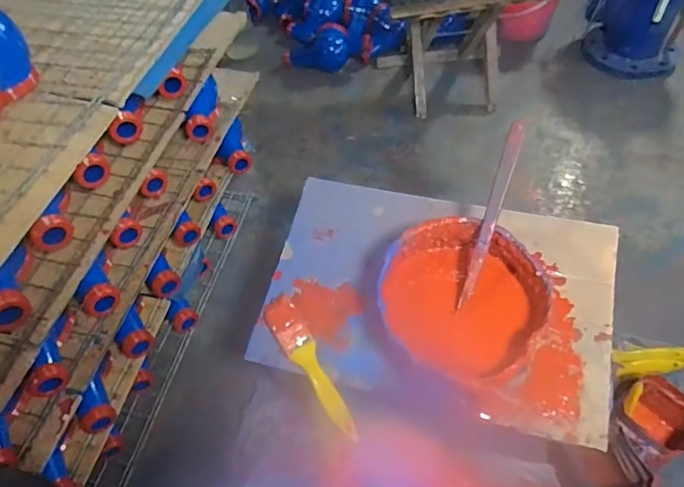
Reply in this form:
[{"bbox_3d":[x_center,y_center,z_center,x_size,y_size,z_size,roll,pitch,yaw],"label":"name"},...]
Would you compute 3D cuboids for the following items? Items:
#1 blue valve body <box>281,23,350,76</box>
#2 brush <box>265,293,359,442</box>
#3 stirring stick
[{"bbox_3d":[-0.058,-0.468,1.286,0.151,0.090,0.140,-2,53,2],"label":"blue valve body"},{"bbox_3d":[-0.033,0.133,0.576,0.037,0.015,0.173,-27,69,-16],"label":"brush"},{"bbox_3d":[0.152,-0.028,0.536,0.015,0.008,0.194,18,95,15],"label":"stirring stick"}]

